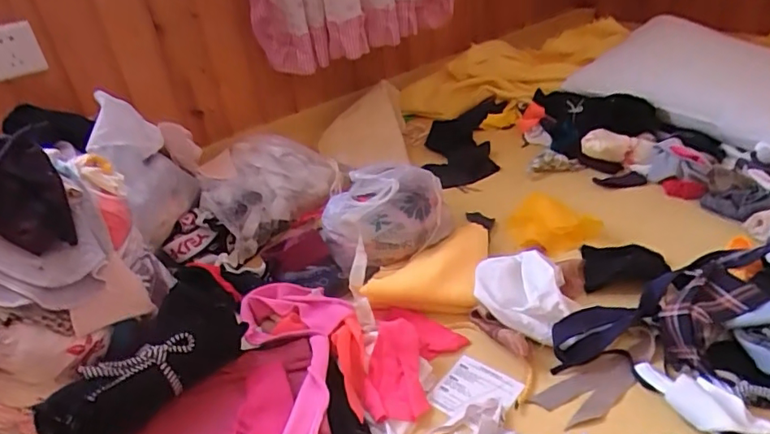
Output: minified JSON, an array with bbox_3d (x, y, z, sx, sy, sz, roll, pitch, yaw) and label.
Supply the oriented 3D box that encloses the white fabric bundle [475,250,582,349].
[{"bbox_3d":[0.207,0.109,0.800,0.147,0.067,0.174,0,33,12],"label":"white fabric bundle"}]

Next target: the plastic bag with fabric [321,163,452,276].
[{"bbox_3d":[0.002,-0.008,0.946,0.224,0.118,0.208,-8,32,-1],"label":"plastic bag with fabric"}]

